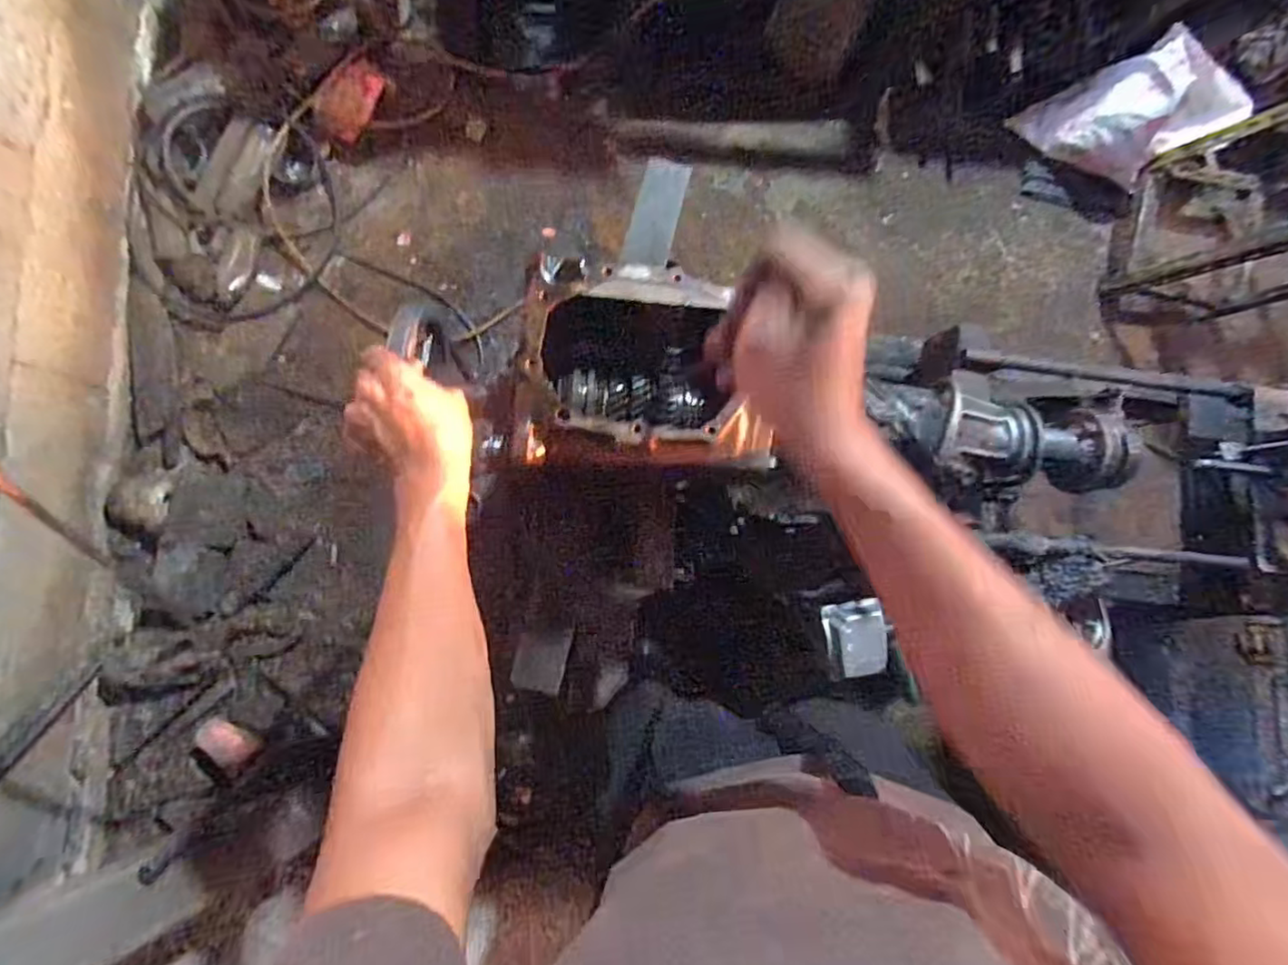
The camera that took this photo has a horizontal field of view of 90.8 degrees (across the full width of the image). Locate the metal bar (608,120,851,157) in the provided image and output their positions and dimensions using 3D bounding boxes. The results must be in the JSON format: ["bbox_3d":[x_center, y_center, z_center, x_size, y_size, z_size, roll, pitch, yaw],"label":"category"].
[{"bbox_3d":[0.209,-0.837,1.542,0.589,0.052,0.082,0,84,-7],"label":"metal bar"}]

